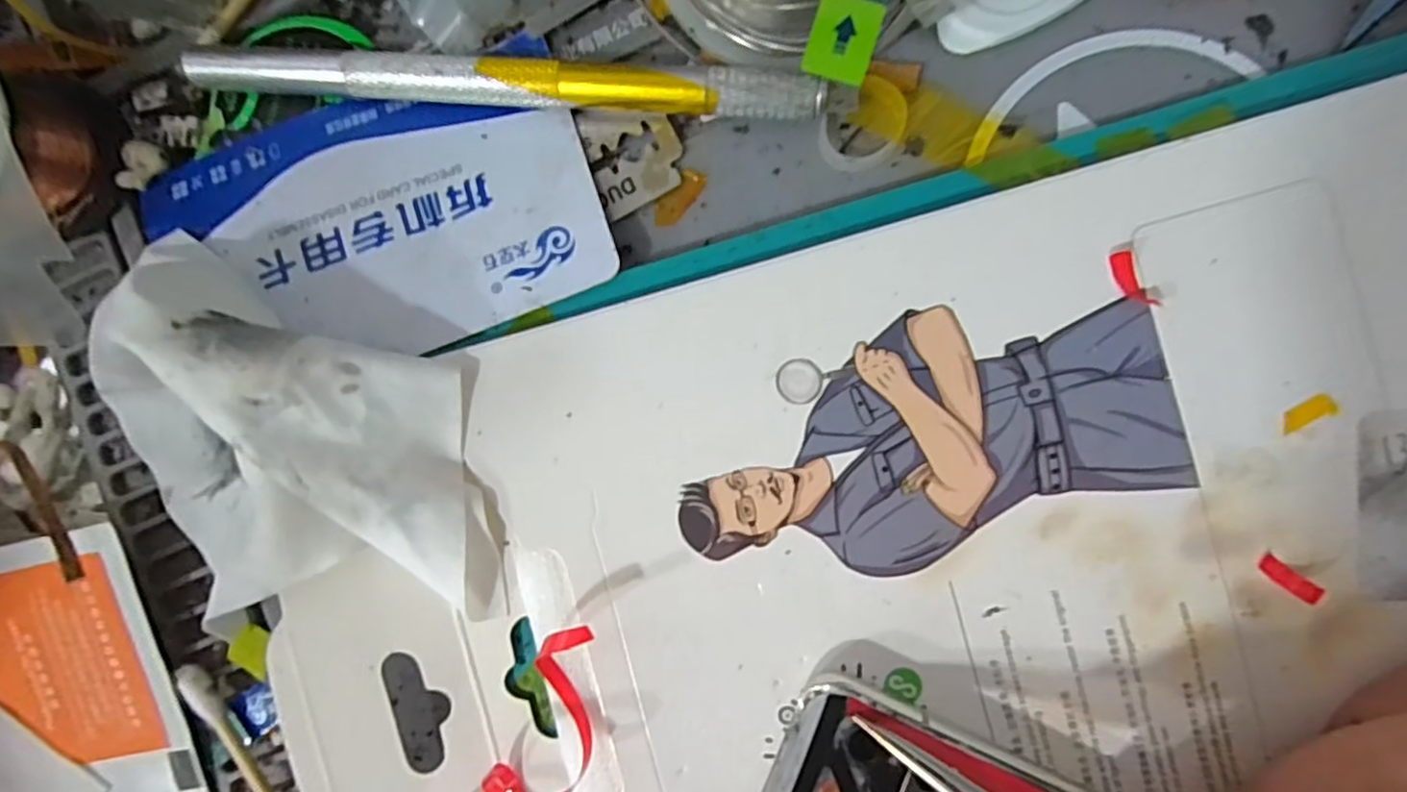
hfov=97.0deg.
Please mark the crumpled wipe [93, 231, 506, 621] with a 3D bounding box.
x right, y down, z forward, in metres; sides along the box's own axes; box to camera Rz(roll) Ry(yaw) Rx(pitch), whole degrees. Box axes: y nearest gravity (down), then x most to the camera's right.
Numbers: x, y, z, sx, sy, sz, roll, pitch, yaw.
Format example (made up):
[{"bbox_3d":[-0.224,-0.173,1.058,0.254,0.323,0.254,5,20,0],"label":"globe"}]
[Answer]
[{"bbox_3d":[-0.069,0.009,0.104,0.070,0.023,0.054,14,89,6],"label":"crumpled wipe"}]

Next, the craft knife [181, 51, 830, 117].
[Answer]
[{"bbox_3d":[-0.037,-0.057,0.114,0.115,0.009,0.008,5,88,6],"label":"craft knife"}]

